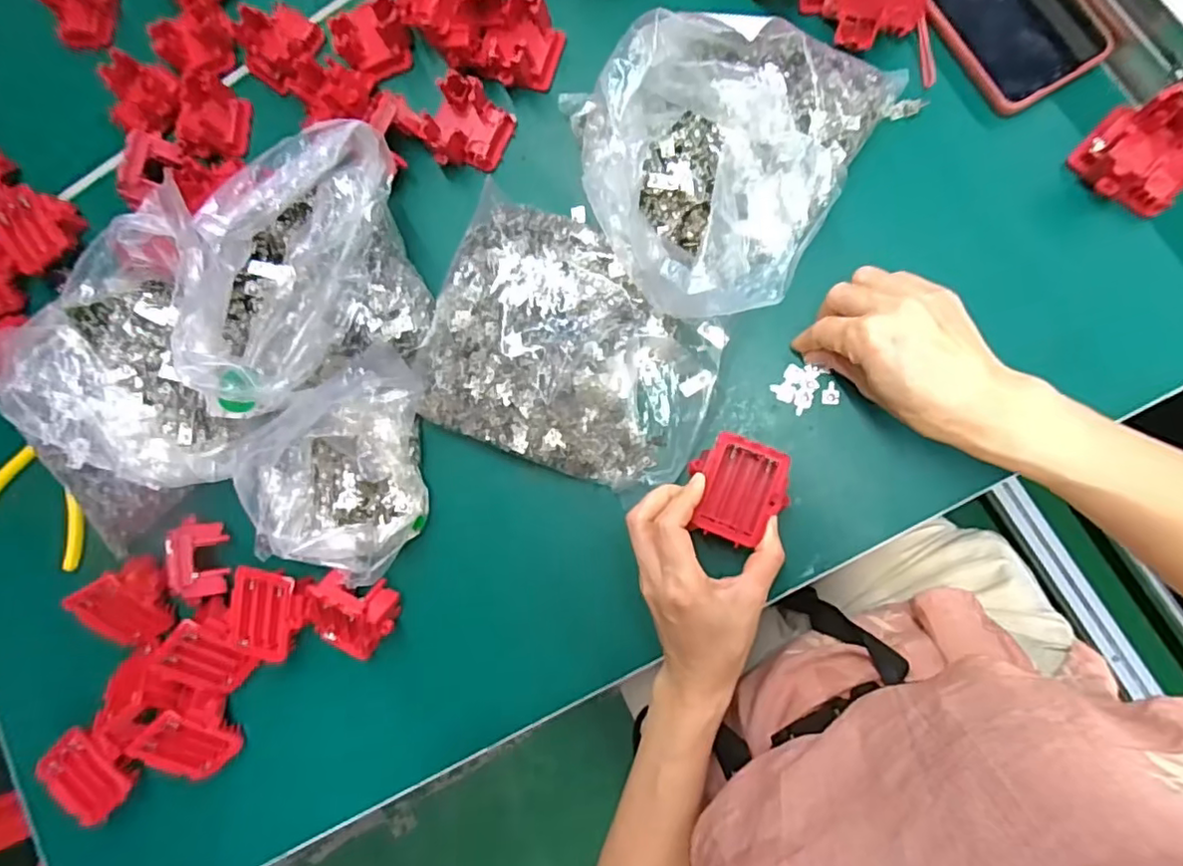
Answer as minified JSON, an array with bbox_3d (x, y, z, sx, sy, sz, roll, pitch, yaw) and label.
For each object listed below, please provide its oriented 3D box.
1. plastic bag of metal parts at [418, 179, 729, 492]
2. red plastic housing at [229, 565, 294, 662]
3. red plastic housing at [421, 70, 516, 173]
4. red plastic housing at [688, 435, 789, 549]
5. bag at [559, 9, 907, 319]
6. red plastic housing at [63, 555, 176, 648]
[{"bbox_3d":[-0.015,-0.062,0.437,0.210,0.048,0.173,21,89,12],"label":"plastic bag of metal parts"},{"bbox_3d":[-0.248,0.136,0.459,0.048,0.014,0.067,7,93,7],"label":"red plastic housing"},{"bbox_3d":[-0.096,-0.237,0.476,0.056,0.030,0.062,32,93,9],"label":"red plastic housing"},{"bbox_3d":[0.096,0.037,0.397,0.061,0.017,0.066,13,91,9],"label":"red plastic housing"},{"bbox_3d":[0.086,-0.186,0.408,0.164,0.089,0.220,29,90,12],"label":"bag"},{"bbox_3d":[-0.369,0.137,0.491,0.062,0.032,0.065,-7,112,-17],"label":"red plastic housing"}]

